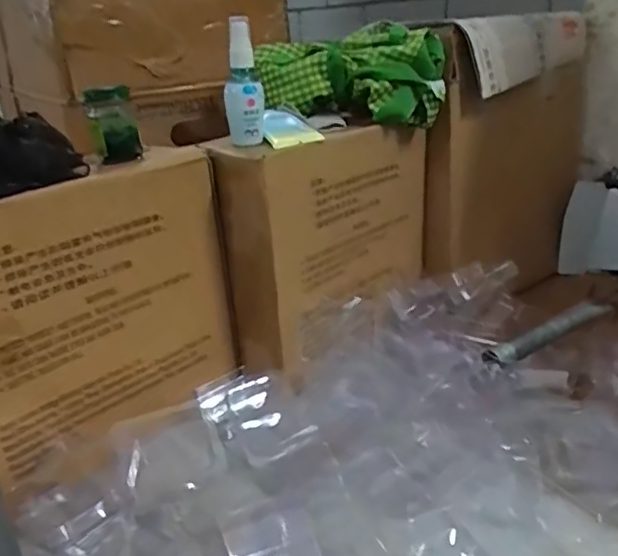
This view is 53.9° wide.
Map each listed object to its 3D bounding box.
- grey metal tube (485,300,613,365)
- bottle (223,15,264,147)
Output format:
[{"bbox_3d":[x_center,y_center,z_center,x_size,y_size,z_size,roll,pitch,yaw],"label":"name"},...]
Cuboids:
[{"bbox_3d":[0.260,0.060,0.655,0.202,0.022,0.021,-19,27,-32],"label":"grey metal tube"},{"bbox_3d":[-0.065,-0.189,0.601,0.037,0.123,0.036,-6,23,-5],"label":"bottle"}]

